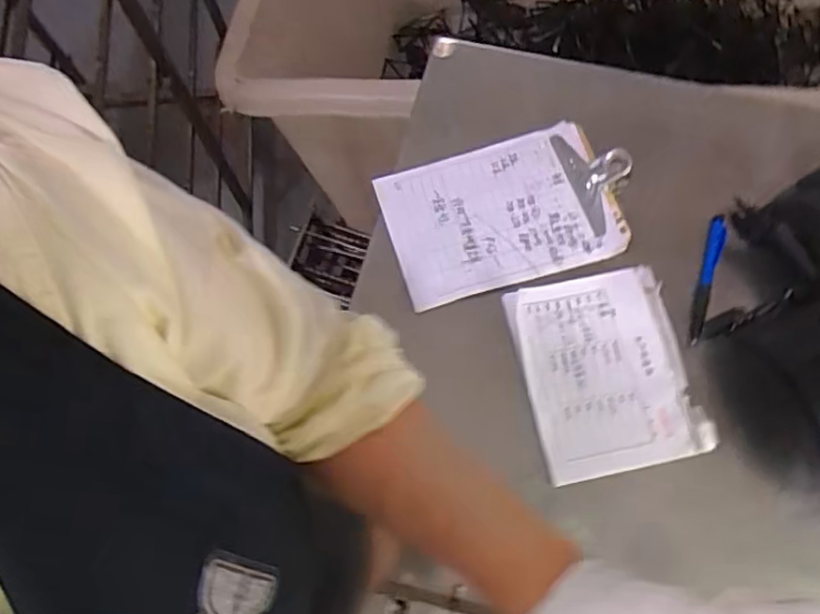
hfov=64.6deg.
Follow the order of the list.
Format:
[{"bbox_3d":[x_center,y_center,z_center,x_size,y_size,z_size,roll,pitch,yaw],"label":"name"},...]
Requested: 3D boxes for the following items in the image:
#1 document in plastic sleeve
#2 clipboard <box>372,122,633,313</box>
[{"bbox_3d":[0.174,0.056,0.578,0.143,0.010,0.173,-12,69,-3],"label":"document in plastic sleeve"},{"bbox_3d":[0.094,-0.093,0.625,0.228,0.019,0.144,-17,71,-3],"label":"clipboard"}]

